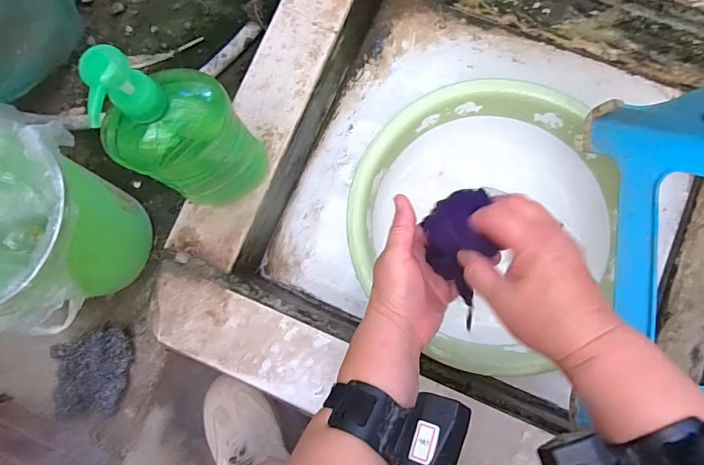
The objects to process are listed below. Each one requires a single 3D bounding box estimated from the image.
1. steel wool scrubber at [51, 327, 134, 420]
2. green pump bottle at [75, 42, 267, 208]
[{"bbox_3d":[-0.367,0.202,0.613,0.097,0.036,0.127,-2,84,2],"label":"steel wool scrubber"},{"bbox_3d":[-0.167,-0.095,0.429,0.112,0.276,0.079,-43,84,-3],"label":"green pump bottle"}]

